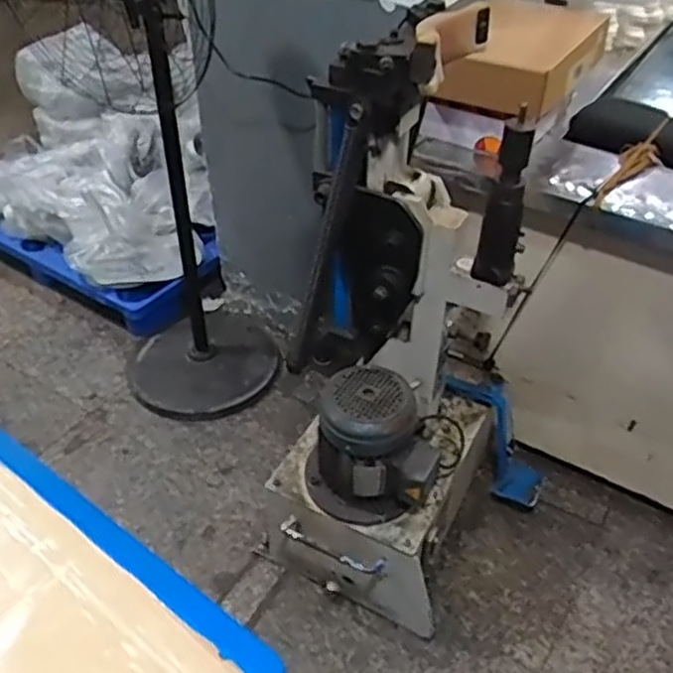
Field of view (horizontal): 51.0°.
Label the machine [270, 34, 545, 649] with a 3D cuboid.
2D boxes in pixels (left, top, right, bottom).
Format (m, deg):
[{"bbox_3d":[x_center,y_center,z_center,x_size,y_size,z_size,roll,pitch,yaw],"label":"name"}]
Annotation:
[{"bbox_3d":[0.150,0.018,1.264,0.405,1.011,0.562,28,48,28],"label":"machine"}]

